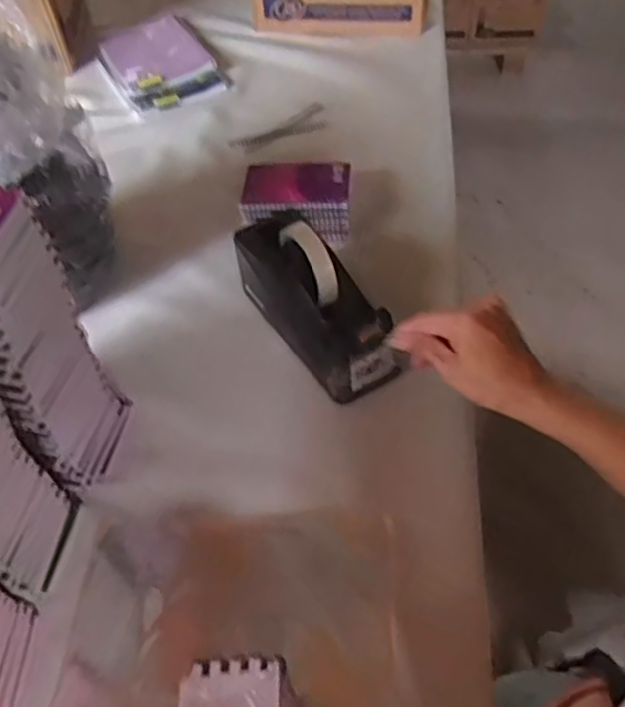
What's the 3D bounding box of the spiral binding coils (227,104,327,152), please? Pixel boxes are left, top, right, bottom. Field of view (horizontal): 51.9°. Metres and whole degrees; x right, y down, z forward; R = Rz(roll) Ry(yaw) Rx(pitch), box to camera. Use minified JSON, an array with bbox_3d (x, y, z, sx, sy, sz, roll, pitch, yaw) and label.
[{"bbox_3d":[-0.050,-0.330,0.946,0.146,0.015,0.048,-18,53,-8],"label":"spiral binding coils"}]

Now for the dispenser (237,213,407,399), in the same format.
[{"bbox_3d":[-0.001,-0.052,0.636,0.072,0.105,0.209,-32,68,-18],"label":"dispenser"}]

